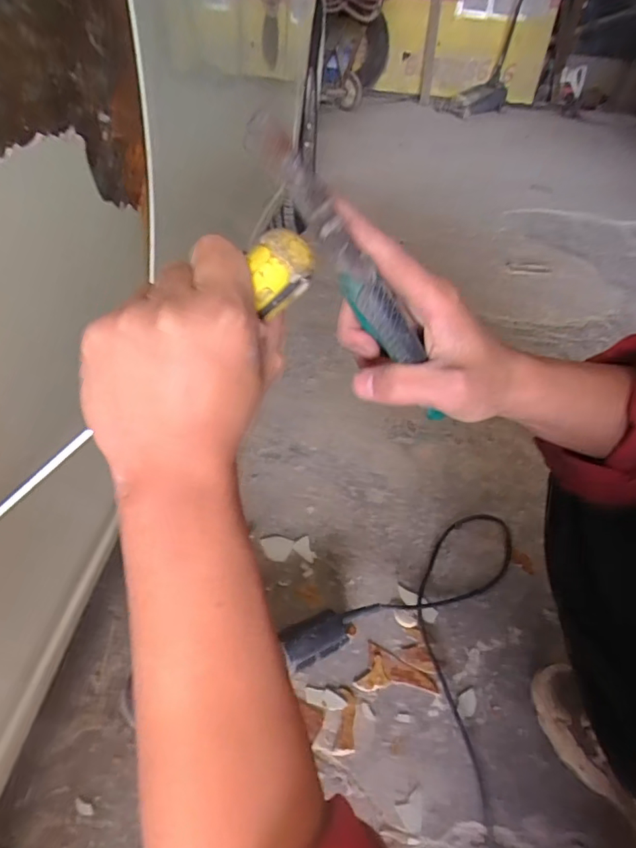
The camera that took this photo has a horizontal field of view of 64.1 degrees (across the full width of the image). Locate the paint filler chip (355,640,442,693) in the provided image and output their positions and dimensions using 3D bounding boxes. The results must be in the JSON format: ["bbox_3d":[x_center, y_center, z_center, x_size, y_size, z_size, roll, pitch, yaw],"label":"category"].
[{"bbox_3d":[0.109,0.345,0.688,0.103,0.004,0.064,19,42,16],"label":"paint filler chip"}]

